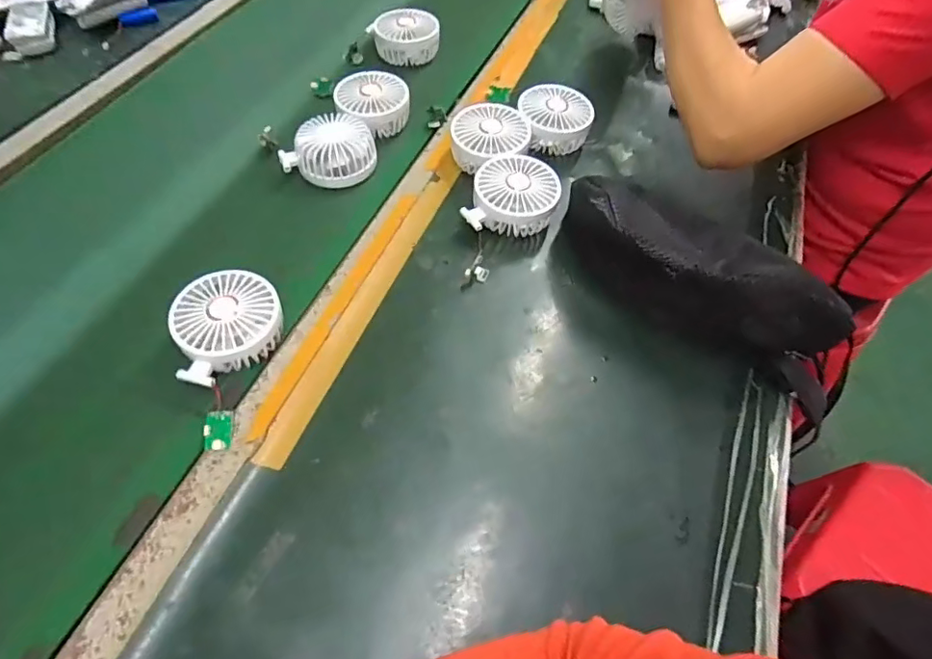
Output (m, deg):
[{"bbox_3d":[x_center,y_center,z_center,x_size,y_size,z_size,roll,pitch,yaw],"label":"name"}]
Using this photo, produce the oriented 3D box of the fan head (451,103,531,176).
[{"bbox_3d":[0.026,-0.212,0.615,0.085,0.049,0.082,1,58,-2],"label":"fan head"}]

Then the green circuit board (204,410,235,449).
[{"bbox_3d":[-0.198,0.081,0.434,0.020,0.004,0.031,1,70,-14],"label":"green circuit board"}]

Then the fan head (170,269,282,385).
[{"bbox_3d":[-0.208,-0.006,0.477,0.087,0.034,0.093,-17,61,-13],"label":"fan head"}]

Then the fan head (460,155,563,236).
[{"bbox_3d":[0.051,-0.137,0.570,0.090,0.046,0.089,17,60,8],"label":"fan head"}]

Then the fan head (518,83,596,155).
[{"bbox_3d":[0.104,-0.246,0.641,0.087,0.048,0.087,-17,61,-12],"label":"fan head"}]

